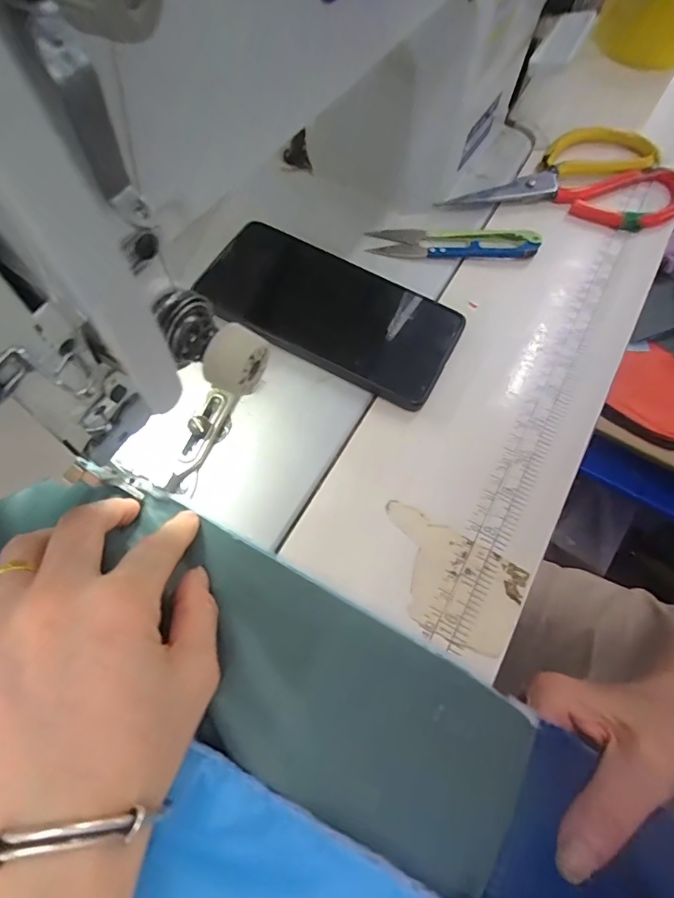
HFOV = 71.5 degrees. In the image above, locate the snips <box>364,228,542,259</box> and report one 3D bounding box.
[{"bbox_3d":[0.083,-0.148,0.331,0.118,0.007,0.026,2,65,-2],"label":"snips"}]

